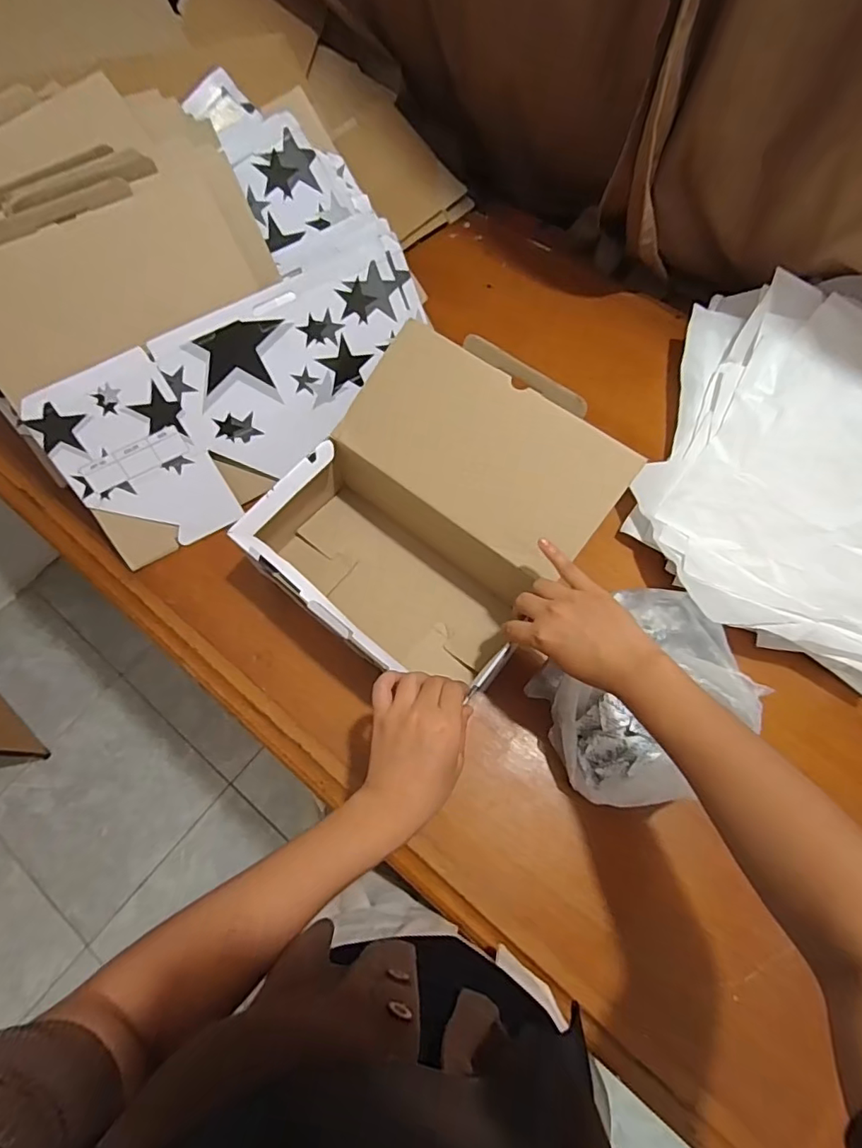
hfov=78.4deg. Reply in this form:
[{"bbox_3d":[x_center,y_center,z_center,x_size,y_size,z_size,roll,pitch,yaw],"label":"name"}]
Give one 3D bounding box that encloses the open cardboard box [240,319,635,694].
[{"bbox_3d":[-0.005,-0.058,0.539,0.281,0.169,0.285,37,72,14],"label":"open cardboard box"}]

